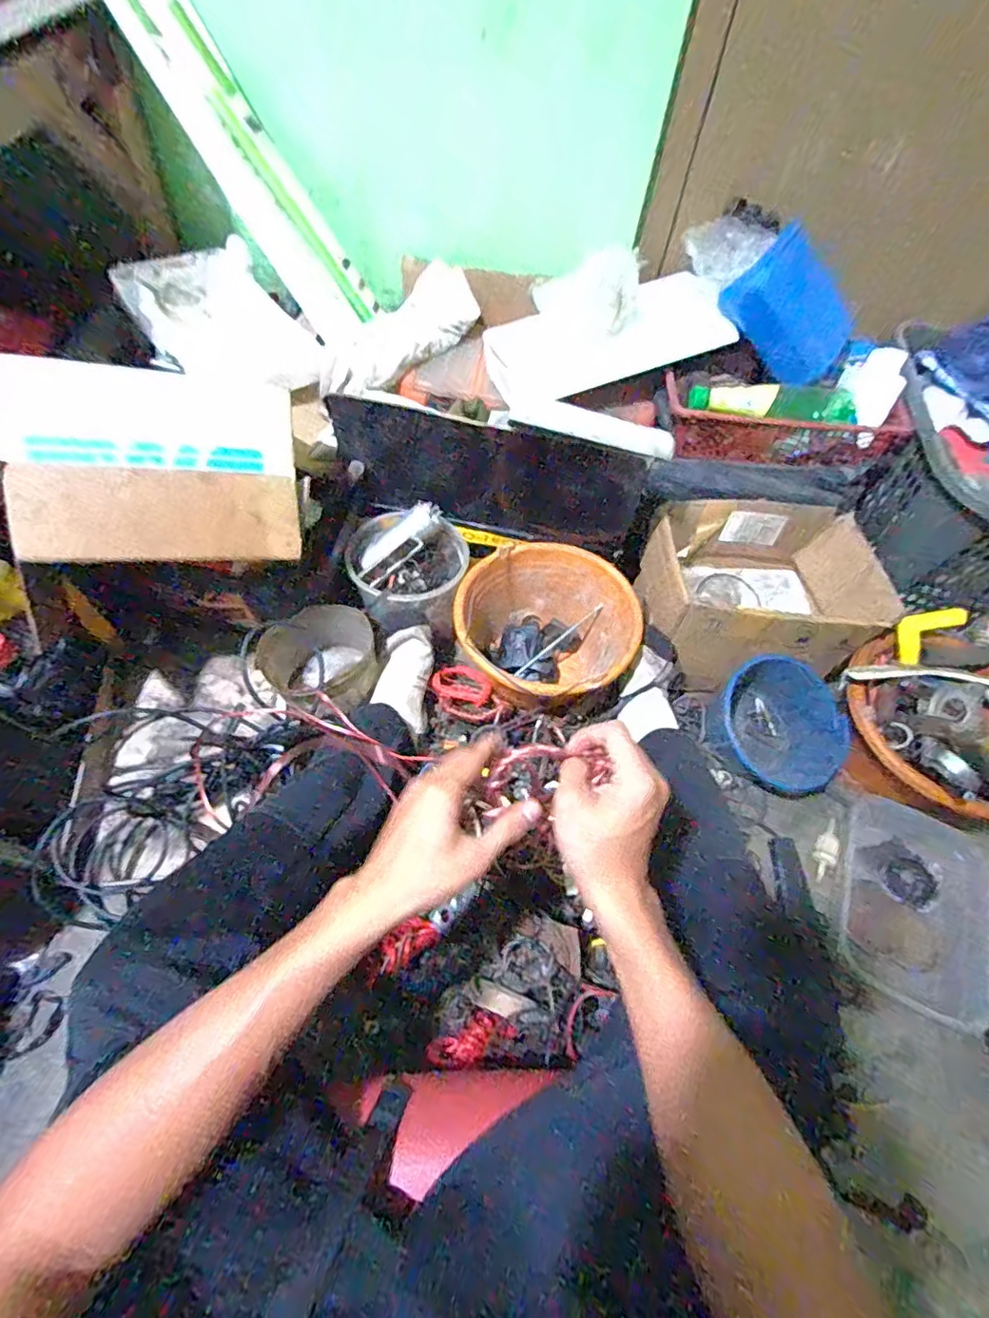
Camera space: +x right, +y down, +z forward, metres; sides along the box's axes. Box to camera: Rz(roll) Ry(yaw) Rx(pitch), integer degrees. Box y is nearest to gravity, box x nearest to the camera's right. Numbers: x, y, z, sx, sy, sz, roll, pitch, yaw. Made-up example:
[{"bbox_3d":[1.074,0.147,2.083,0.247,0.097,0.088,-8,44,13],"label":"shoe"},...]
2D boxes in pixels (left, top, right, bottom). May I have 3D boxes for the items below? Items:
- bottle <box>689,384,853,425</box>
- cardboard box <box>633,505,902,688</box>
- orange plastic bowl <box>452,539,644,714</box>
[{"bbox_3d":[0.396,-0.370,0.801,0.234,0.054,0.072,1,60,-2],"label":"bottle"},{"bbox_3d":[0.390,-0.103,0.841,0.313,0.140,0.243,4,60,-1],"label":"cardboard box"},{"bbox_3d":[0.073,-0.035,0.845,0.250,0.166,0.244,1,60,-2],"label":"orange plastic bowl"}]

